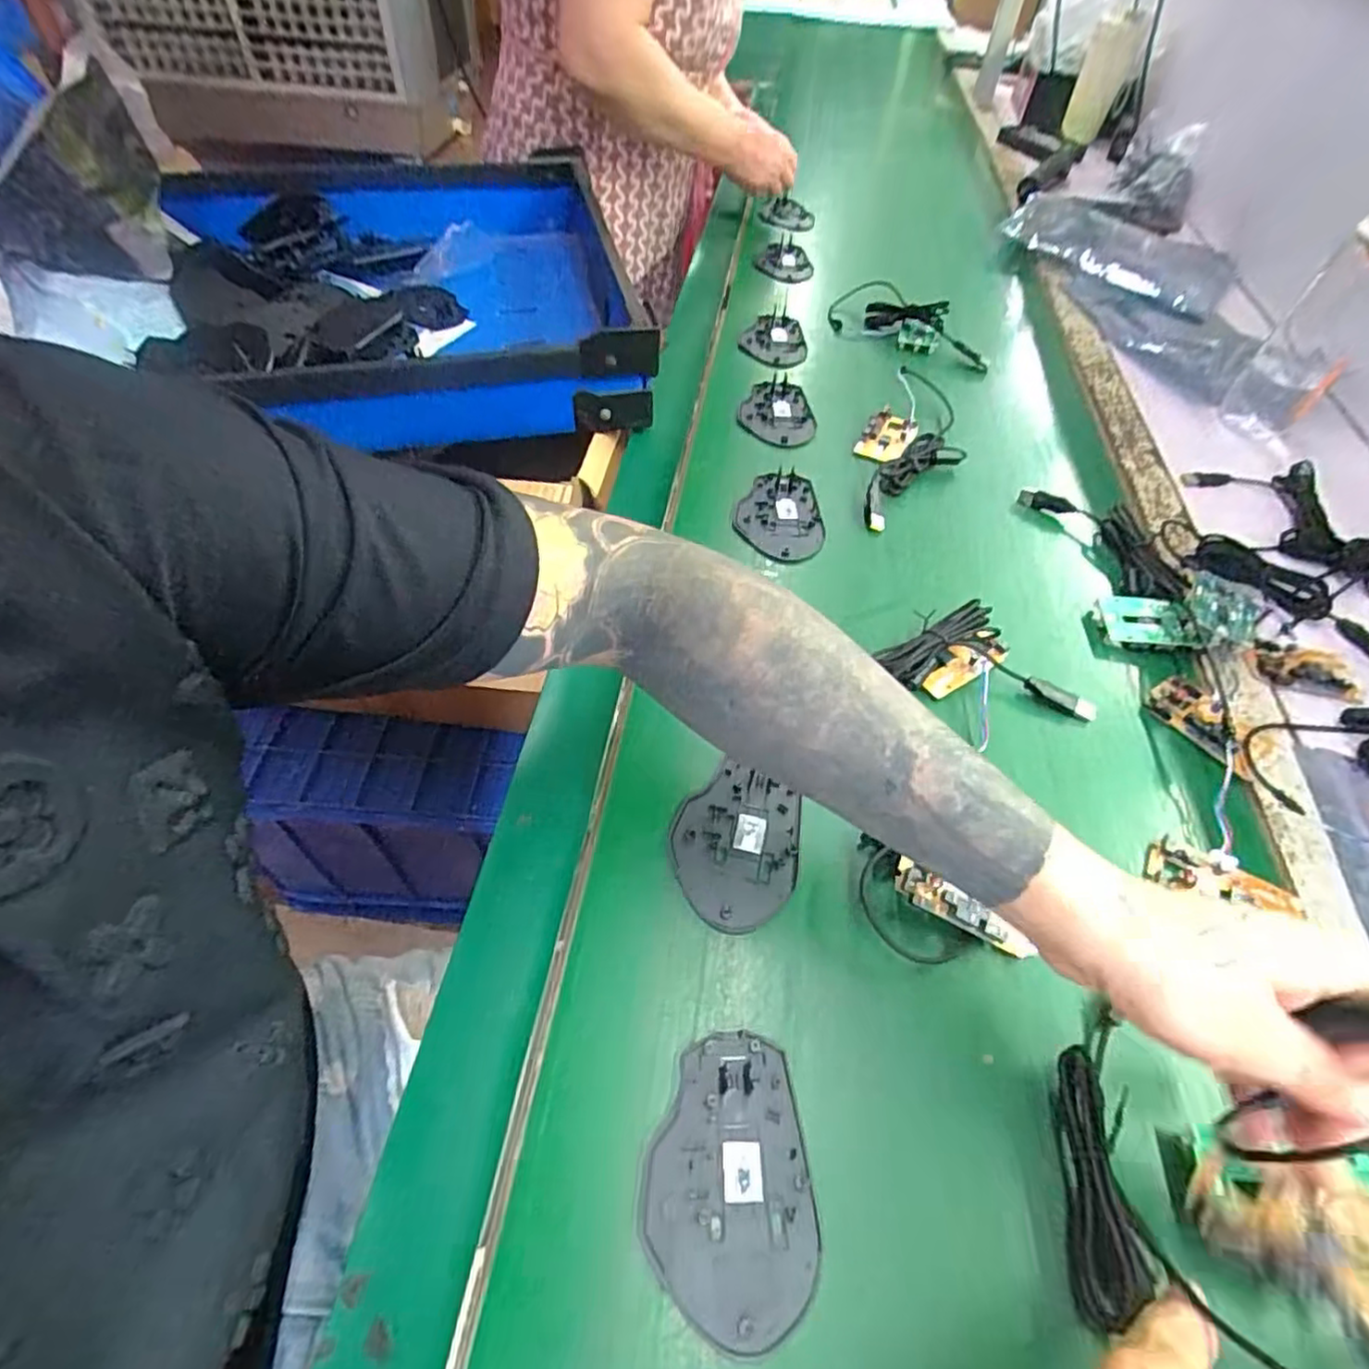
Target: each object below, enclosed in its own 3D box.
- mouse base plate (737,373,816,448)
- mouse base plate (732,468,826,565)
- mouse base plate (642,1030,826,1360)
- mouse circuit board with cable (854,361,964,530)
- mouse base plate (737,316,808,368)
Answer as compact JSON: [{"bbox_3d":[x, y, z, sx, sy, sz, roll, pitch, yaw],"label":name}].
[{"bbox_3d":[0.089,-0.273,0.690,0.073,0.009,0.112,-1,52,-6],"label":"mouse base plate"},{"bbox_3d":[0.079,-0.143,0.587,0.072,0.007,0.108,2,52,-4],"label":"mouse base plate"},{"bbox_3d":[0.020,0.214,0.300,0.071,0.004,0.106,4,52,-2],"label":"mouse base plate"},{"bbox_3d":[0.217,-0.232,0.654,0.091,0.025,0.266,25,54,14],"label":"mouse circuit board with cable"},{"bbox_3d":[0.106,-0.392,0.786,0.074,0.008,0.109,23,53,12],"label":"mouse base plate"}]

